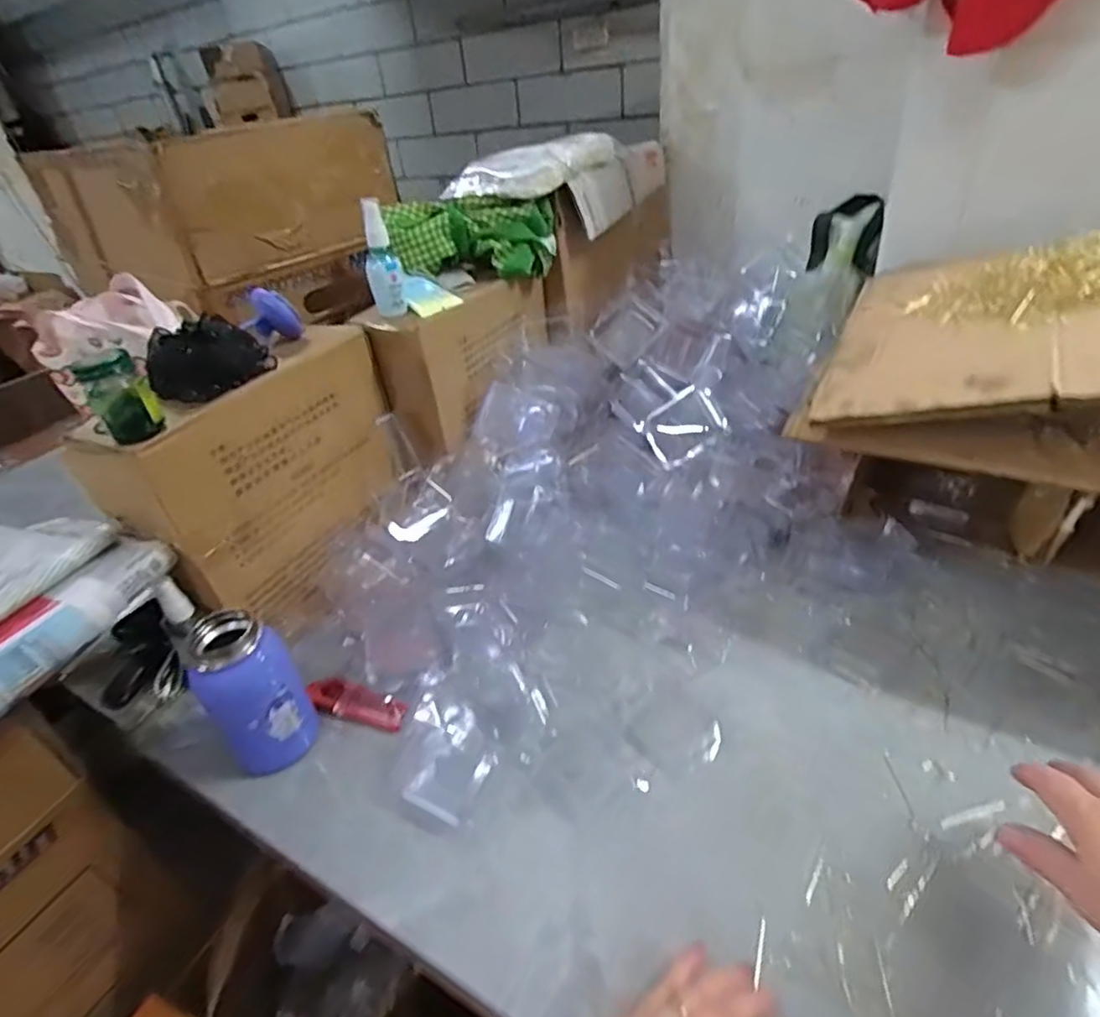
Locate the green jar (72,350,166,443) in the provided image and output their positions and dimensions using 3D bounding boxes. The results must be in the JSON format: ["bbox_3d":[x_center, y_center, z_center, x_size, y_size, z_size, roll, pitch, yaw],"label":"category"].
[{"bbox_3d":[-0.343,-0.087,0.497,0.044,0.066,0.044,-29,40,-29],"label":"green jar"}]

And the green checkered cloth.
[{"bbox_3d":[-0.099,-0.337,0.782,0.207,0.086,0.070,-5,34,4],"label":"green checkered cloth"}]

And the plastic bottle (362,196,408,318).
[{"bbox_3d":[-0.185,-0.272,0.682,0.039,0.114,0.039,-13,35,-9],"label":"plastic bottle"}]

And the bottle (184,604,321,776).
[{"bbox_3d":[-0.248,0.157,0.524,0.071,0.133,0.065,-25,38,-26],"label":"bottle"}]

